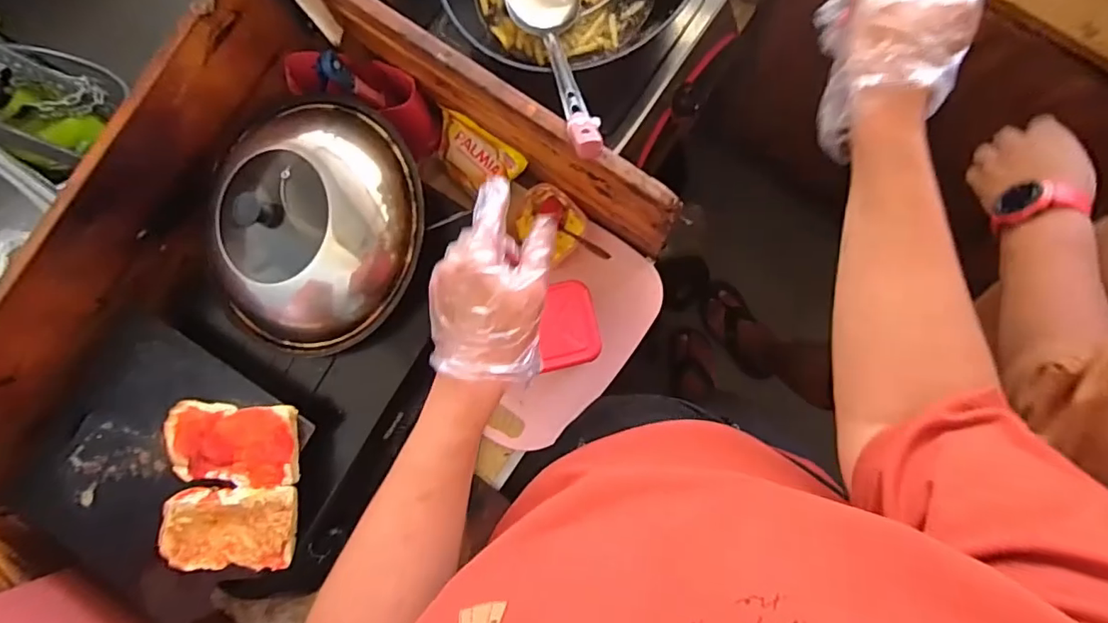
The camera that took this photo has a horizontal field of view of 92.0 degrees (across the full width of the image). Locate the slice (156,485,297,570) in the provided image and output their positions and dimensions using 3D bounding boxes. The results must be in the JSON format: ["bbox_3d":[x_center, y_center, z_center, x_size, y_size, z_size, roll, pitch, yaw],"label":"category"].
[{"bbox_3d":[-0.384,0.258,0.633,0.158,0.013,0.093,-4,86,5],"label":"slice"}]

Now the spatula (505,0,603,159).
[{"bbox_3d":[-0.001,-0.291,0.596,0.089,0.058,0.361,-10,53,4],"label":"spatula"}]

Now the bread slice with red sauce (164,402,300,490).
[{"bbox_3d":[-0.387,0.159,0.640,0.160,0.021,0.095,1,86,5],"label":"bread slice with red sauce"}]

